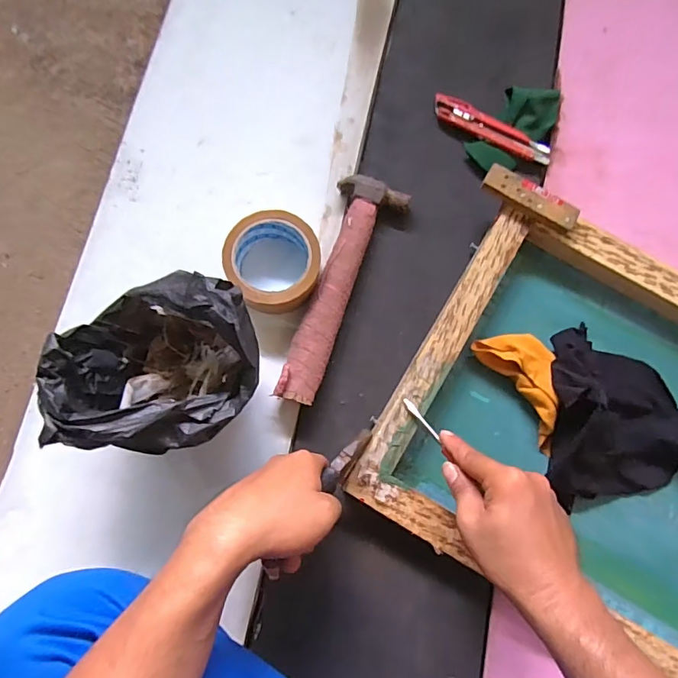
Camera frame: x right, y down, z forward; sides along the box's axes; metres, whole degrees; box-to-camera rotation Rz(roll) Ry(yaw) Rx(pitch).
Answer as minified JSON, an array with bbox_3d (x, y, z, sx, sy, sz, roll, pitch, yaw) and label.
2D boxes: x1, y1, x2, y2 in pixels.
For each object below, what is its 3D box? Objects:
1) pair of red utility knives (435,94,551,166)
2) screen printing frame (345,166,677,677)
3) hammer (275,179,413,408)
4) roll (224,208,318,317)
[{"bbox_3d":[0.185,-0.255,0.576,0.151,0.019,0.036,28,80,2],"label":"pair of red utility knives"},{"bbox_3d":[0.295,0.103,0.488,0.463,0.061,0.370,30,80,2],"label":"screen printing frame"},{"bbox_3d":[0.000,-0.055,0.520,0.077,0.034,0.262,21,80,0],"label":"hammer"},{"bbox_3d":[-0.069,-0.077,0.512,0.097,0.061,0.104,1,81,-3],"label":"roll"}]

